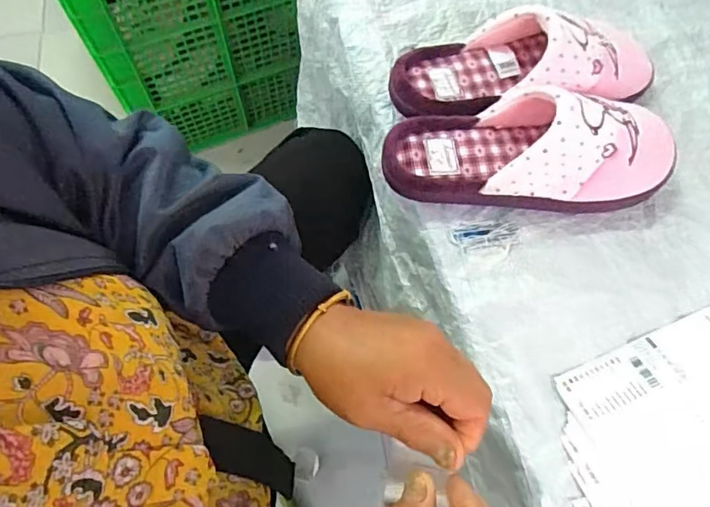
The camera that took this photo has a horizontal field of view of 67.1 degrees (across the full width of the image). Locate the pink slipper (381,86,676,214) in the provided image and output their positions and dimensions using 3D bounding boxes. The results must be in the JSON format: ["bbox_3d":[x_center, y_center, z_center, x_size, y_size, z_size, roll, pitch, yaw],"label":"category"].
[{"bbox_3d":[0.147,-0.087,0.438,0.243,0.085,0.085,0,66,0],"label":"pink slipper"}]

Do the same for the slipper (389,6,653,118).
[{"bbox_3d":[0.157,-0.173,0.477,0.249,0.075,0.088,-8,66,-4],"label":"slipper"}]

